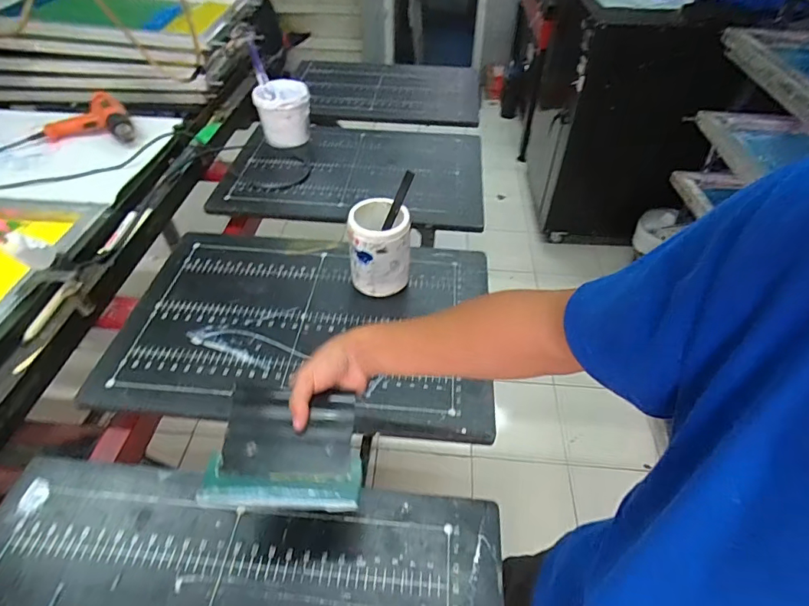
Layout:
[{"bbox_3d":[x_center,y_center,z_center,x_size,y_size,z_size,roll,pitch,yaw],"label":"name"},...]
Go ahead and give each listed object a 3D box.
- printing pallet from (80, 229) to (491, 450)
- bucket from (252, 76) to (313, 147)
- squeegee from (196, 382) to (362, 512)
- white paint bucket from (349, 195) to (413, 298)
[{"bbox_3d":[-0.158,0.001,0.797,0.591,0.020,0.442,4,46,3],"label":"printing pallet"},{"bbox_3d":[-0.298,-0.469,1.164,0.131,0.116,0.131,-9,47,-10],"label":"bucket"},{"bbox_3d":[-0.129,0.156,0.520,0.157,0.029,0.138,0,46,-1],"label":"squeegee"},{"bbox_3d":[-0.042,-0.088,0.793,0.095,0.148,0.095,0,46,0],"label":"white paint bucket"}]

